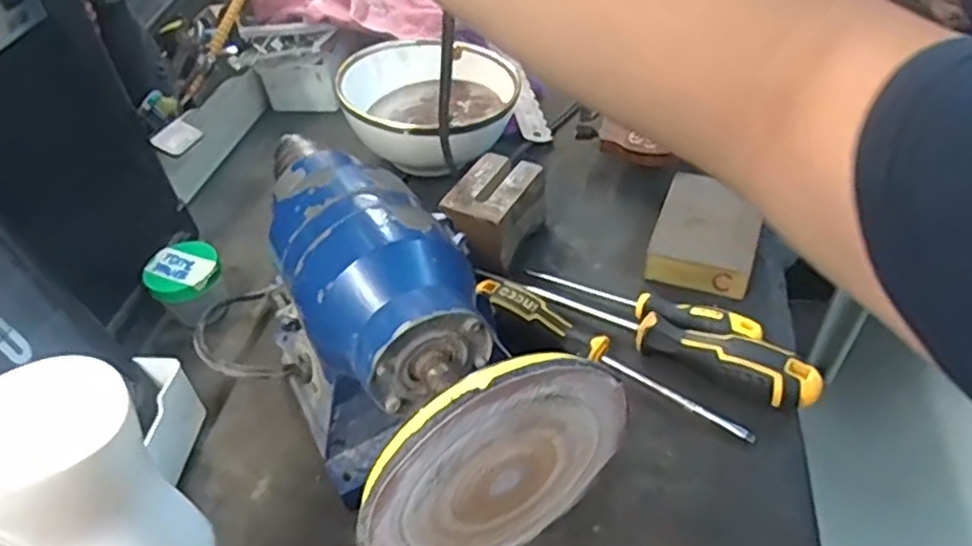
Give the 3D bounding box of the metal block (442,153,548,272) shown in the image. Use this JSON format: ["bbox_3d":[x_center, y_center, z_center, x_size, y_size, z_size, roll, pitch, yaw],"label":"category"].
[{"bbox_3d":[0.006,-0.047,0.523,0.057,0.055,0.075,21,50,26],"label":"metal block"}]

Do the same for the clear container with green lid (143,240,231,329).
[{"bbox_3d":[-0.210,0.013,0.504,0.048,0.050,0.057,-21,46,-15],"label":"clear container with green lid"}]

